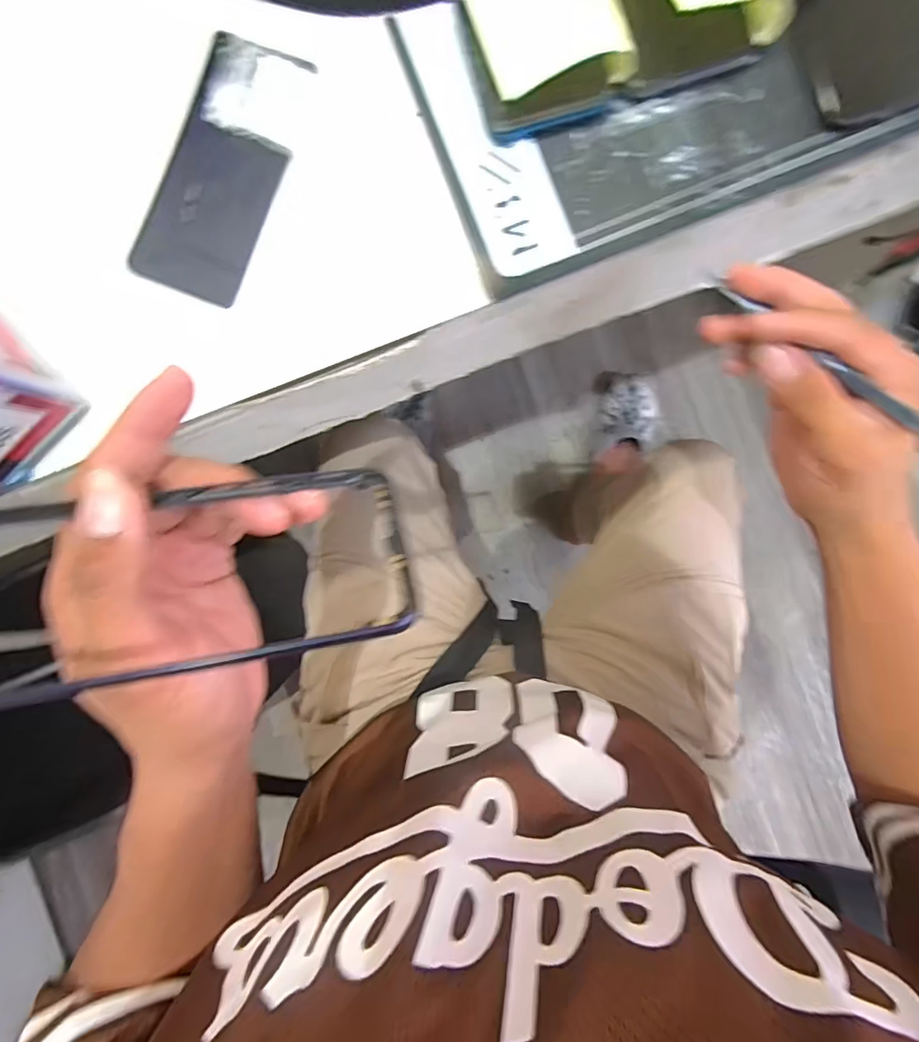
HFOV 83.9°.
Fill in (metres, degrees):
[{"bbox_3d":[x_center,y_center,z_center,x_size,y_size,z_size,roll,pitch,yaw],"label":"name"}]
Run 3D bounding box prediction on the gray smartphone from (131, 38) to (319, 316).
[{"bbox_3d":[-0.136,-0.201,0.291,0.066,0.009,0.144,23,90,2],"label":"gray smartphone"}]

